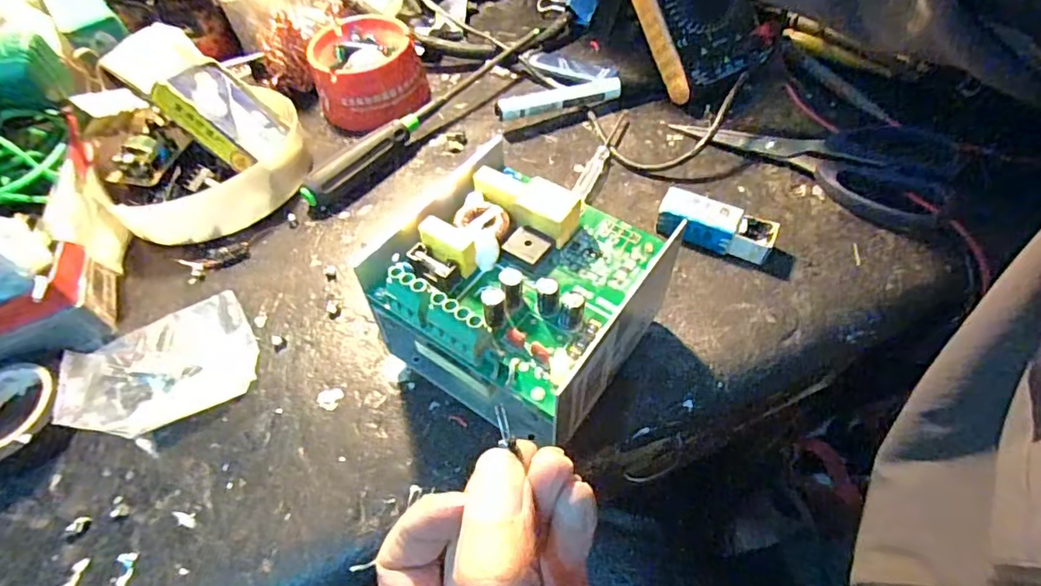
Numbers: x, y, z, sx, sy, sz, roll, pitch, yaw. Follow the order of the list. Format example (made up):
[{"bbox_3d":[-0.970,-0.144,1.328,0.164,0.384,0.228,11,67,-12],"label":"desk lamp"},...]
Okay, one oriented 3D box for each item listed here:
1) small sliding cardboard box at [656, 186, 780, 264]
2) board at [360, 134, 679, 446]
[{"bbox_3d":[0.120,-0.041,0.339,0.068,0.019,0.025,22,60,17],"label":"small sliding cardboard box"},{"bbox_3d":[-0.002,-0.011,0.247,0.115,0.030,0.121,29,62,21],"label":"board"}]

